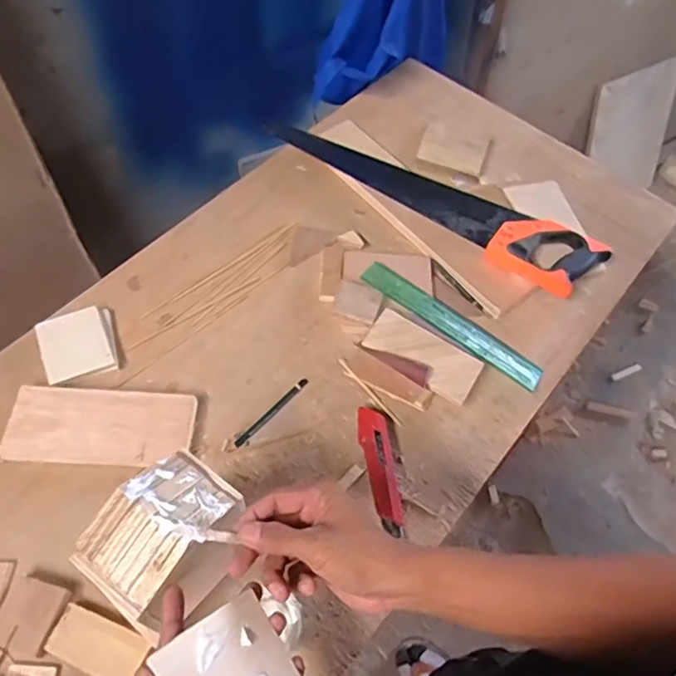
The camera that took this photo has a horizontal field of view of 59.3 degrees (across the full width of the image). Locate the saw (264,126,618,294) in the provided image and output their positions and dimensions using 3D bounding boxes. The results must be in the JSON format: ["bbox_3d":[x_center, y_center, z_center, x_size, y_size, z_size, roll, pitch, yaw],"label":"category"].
[{"bbox_3d":[0.136,-0.214,0.867,0.502,0.024,0.121,31,61,16],"label":"saw"}]

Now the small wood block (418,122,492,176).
[{"bbox_3d":[0.184,-0.298,0.933,0.104,0.010,0.088,17,58,8],"label":"small wood block"}]

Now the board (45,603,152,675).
[{"bbox_3d":[-0.224,0.288,0.557,0.088,0.010,0.046,22,59,11],"label":"board"}]

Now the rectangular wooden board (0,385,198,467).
[{"bbox_3d":[-0.264,0.098,0.663,0.197,0.016,0.084,2,57,-1],"label":"rectangular wooden board"}]

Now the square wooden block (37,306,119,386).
[{"bbox_3d":[-0.310,0.011,0.712,0.082,0.025,0.089,-18,60,-13],"label":"square wooden block"}]

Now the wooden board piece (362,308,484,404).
[{"bbox_3d":[0.104,0.019,0.722,0.139,0.010,0.061,31,67,7],"label":"wooden board piece"}]

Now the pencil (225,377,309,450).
[{"bbox_3d":[-0.081,0.090,0.697,0.011,0.005,0.124,38,63,20],"label":"pencil"}]

